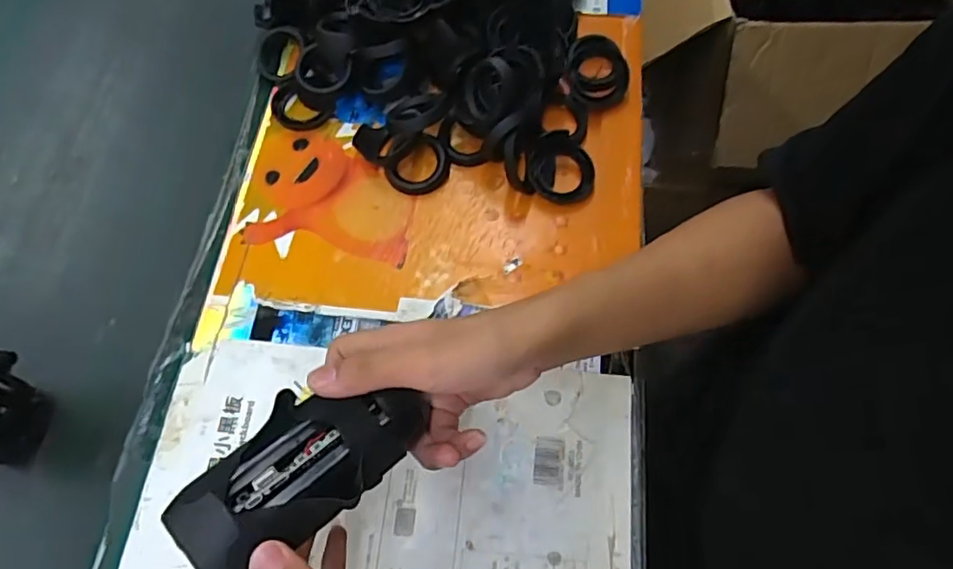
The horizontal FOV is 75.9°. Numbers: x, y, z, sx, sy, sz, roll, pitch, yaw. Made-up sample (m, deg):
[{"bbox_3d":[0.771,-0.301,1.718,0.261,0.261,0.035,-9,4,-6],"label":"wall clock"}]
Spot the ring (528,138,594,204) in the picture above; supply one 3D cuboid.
[{"bbox_3d":[0.078,-0.104,0.565,0.059,0.011,0.058,0,84,1],"label":"ring"}]

